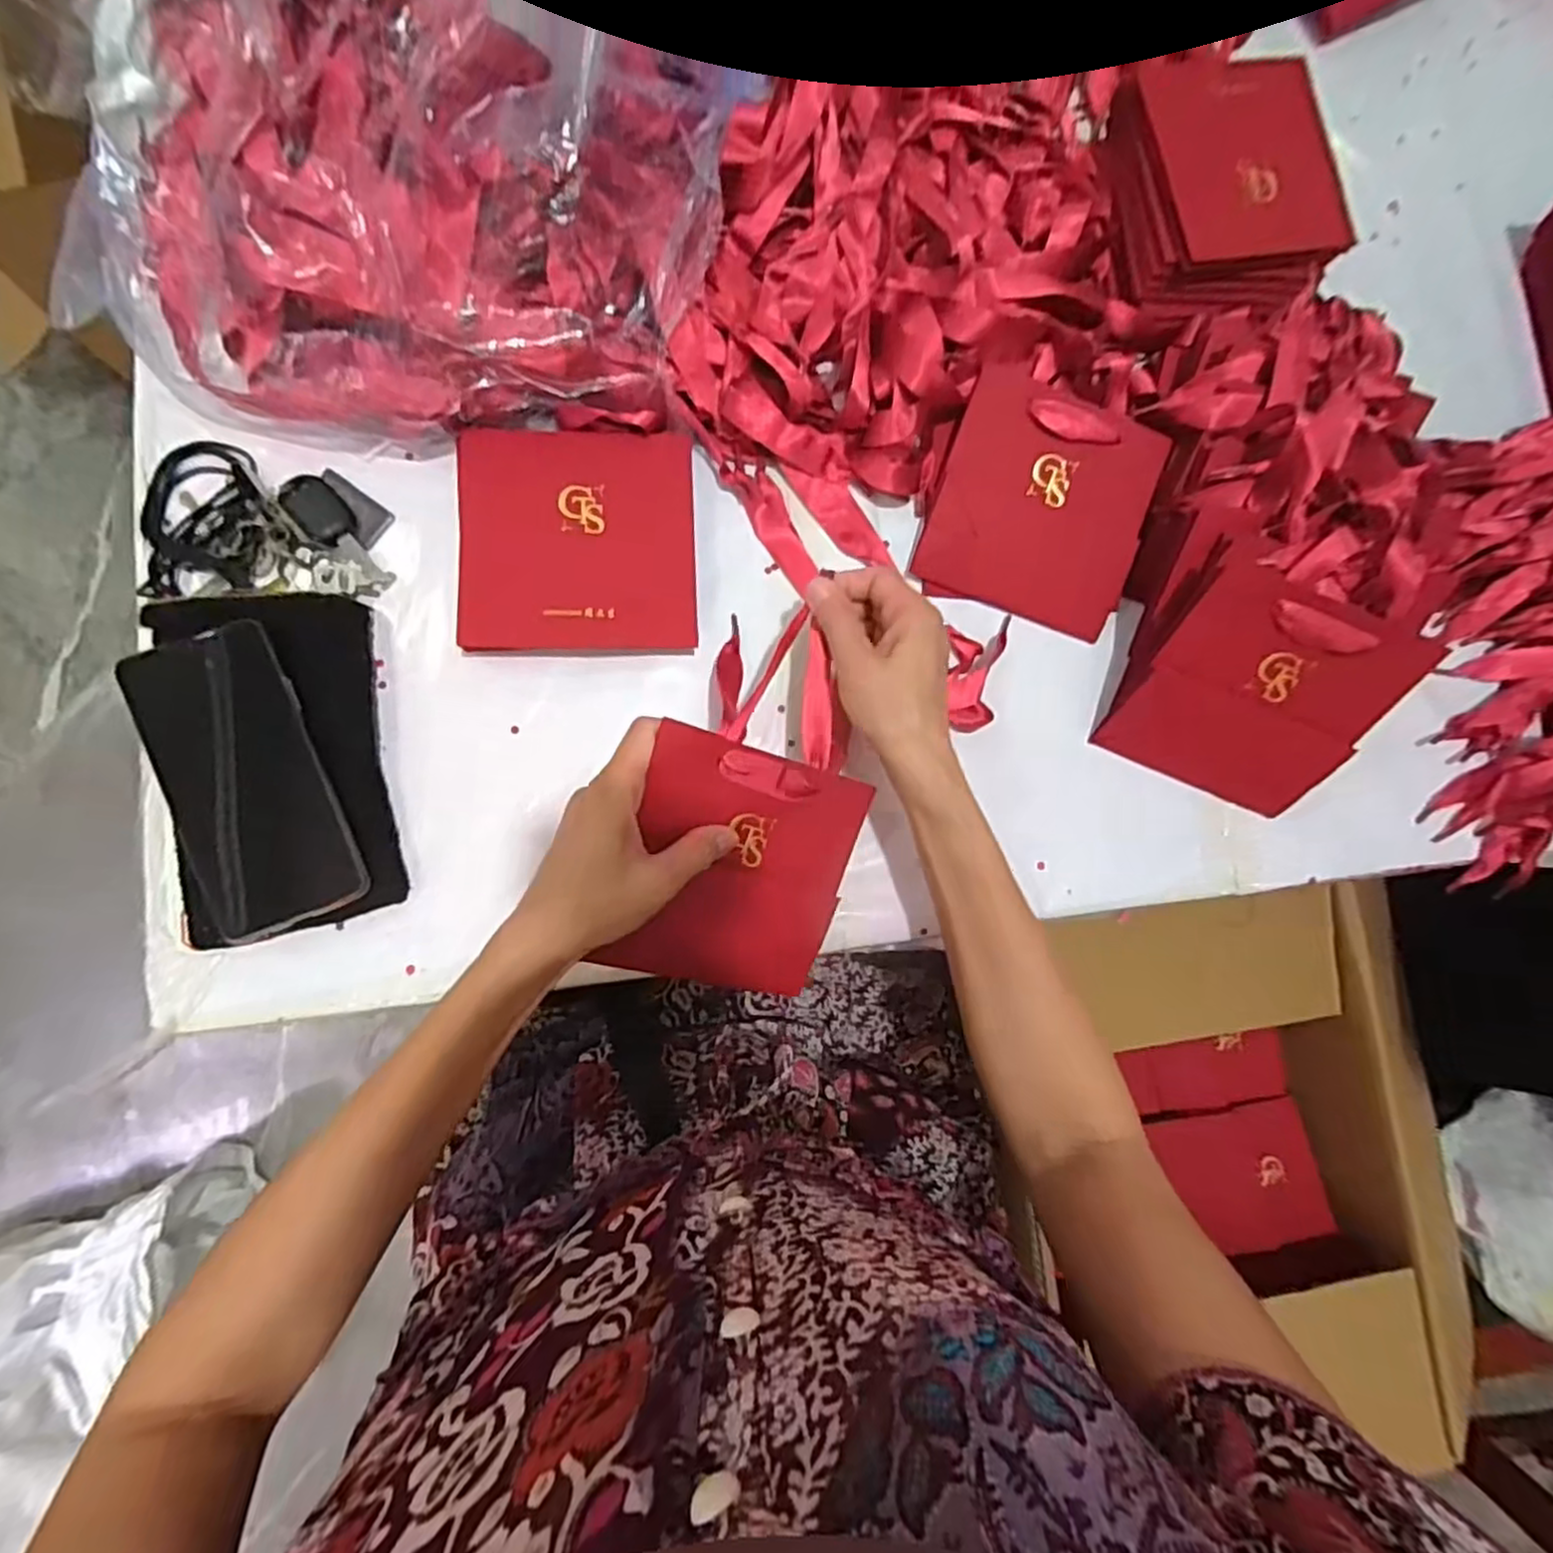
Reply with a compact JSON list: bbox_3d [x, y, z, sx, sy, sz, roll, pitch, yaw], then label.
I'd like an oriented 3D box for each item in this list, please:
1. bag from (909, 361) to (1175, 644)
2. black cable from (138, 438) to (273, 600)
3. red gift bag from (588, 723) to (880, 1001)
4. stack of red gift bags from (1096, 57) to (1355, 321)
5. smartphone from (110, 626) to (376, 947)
[{"bbox_3d":[0.179,-0.182,0.478,0.141,0.008,0.146,15,99,-6],"label":"bag"},{"bbox_3d":[-0.338,-0.156,0.422,0.069,0.011,0.094,-6,83,-7],"label":"black cable"},{"bbox_3d":[-0.020,0.052,0.401,0.132,0.011,0.134,18,92,-28],"label":"red gift bag"},{"bbox_3d":[0.315,-0.406,0.491,0.162,0.047,0.163,-14,84,-8],"label":"stack of red gift bags"},{"bbox_3d":[-0.297,0.003,0.398,0.080,0.013,0.167,-20,92,-12],"label":"smartphone"}]

